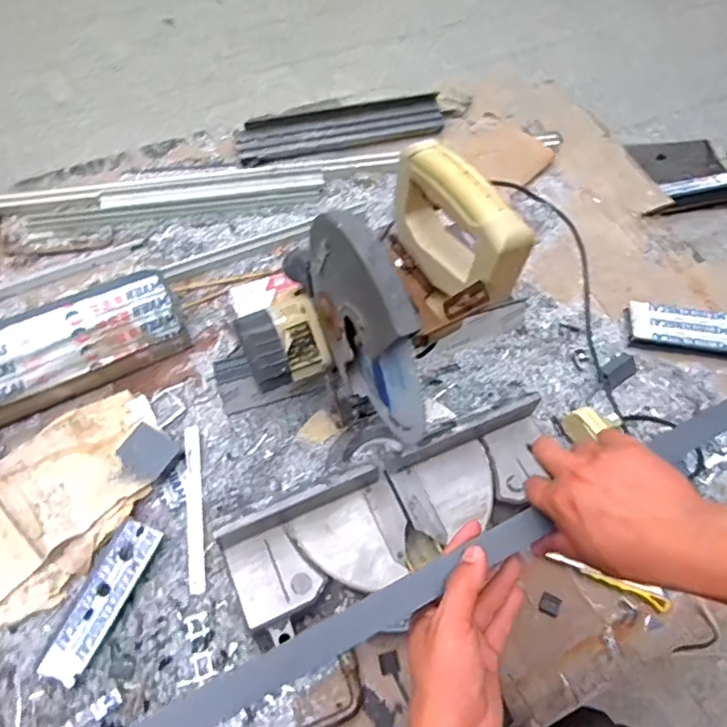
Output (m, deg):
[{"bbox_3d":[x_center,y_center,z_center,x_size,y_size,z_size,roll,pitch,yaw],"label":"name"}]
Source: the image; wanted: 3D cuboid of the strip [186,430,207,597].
[{"bbox_3d":[-0.244,0.204,0.833,0.024,0.007,0.238,-7,63,-6],"label":"strip"}]

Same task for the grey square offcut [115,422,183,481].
[{"bbox_3d":[-0.325,0.133,0.865,0.076,0.004,0.067,30,68,9],"label":"grey square offcut"}]

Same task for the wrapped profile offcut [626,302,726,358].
[{"bbox_3d":[0.624,-0.047,0.991,0.327,0.029,0.084,8,62,2],"label":"wrapped profile offcut"}]

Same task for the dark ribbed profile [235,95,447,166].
[{"bbox_3d":[-0.045,-0.481,1.172,0.418,0.031,0.098,-14,63,-10],"label":"dark ribbed profile"}]

